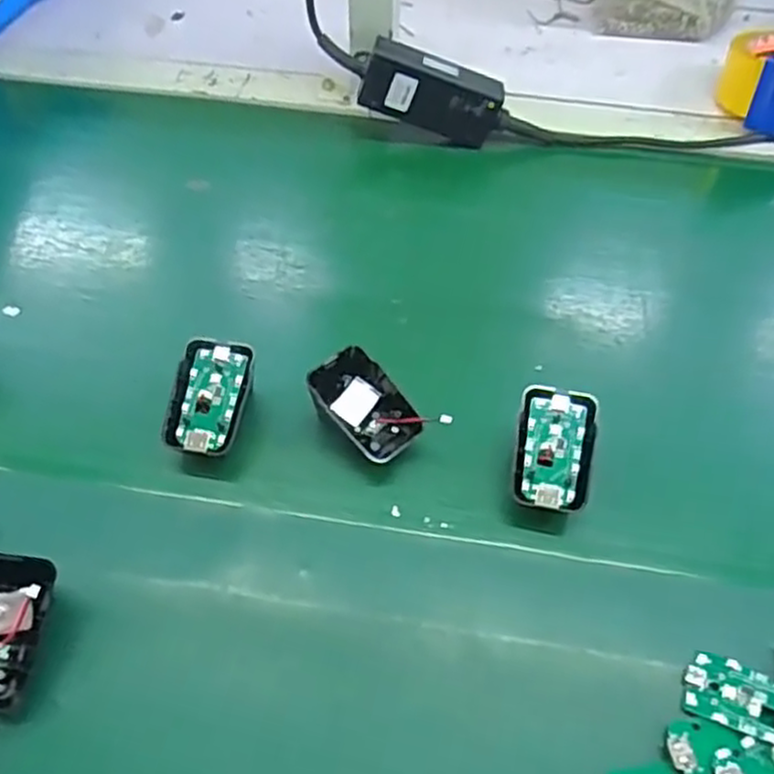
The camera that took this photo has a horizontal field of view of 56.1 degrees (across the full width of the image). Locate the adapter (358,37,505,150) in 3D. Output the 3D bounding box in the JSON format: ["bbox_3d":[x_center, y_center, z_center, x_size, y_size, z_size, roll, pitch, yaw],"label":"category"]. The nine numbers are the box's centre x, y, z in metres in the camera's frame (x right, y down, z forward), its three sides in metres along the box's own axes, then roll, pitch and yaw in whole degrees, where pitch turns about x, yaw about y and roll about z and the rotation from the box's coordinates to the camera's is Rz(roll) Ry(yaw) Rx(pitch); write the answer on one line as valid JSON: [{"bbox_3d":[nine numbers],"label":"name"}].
[{"bbox_3d":[0.038,-0.244,0.608,0.115,0.052,0.026,15,57,-15],"label":"adapter"}]

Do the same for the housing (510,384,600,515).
[{"bbox_3d":[0.095,0.036,0.413,0.043,0.024,0.068,9,59,7],"label":"housing"}]

